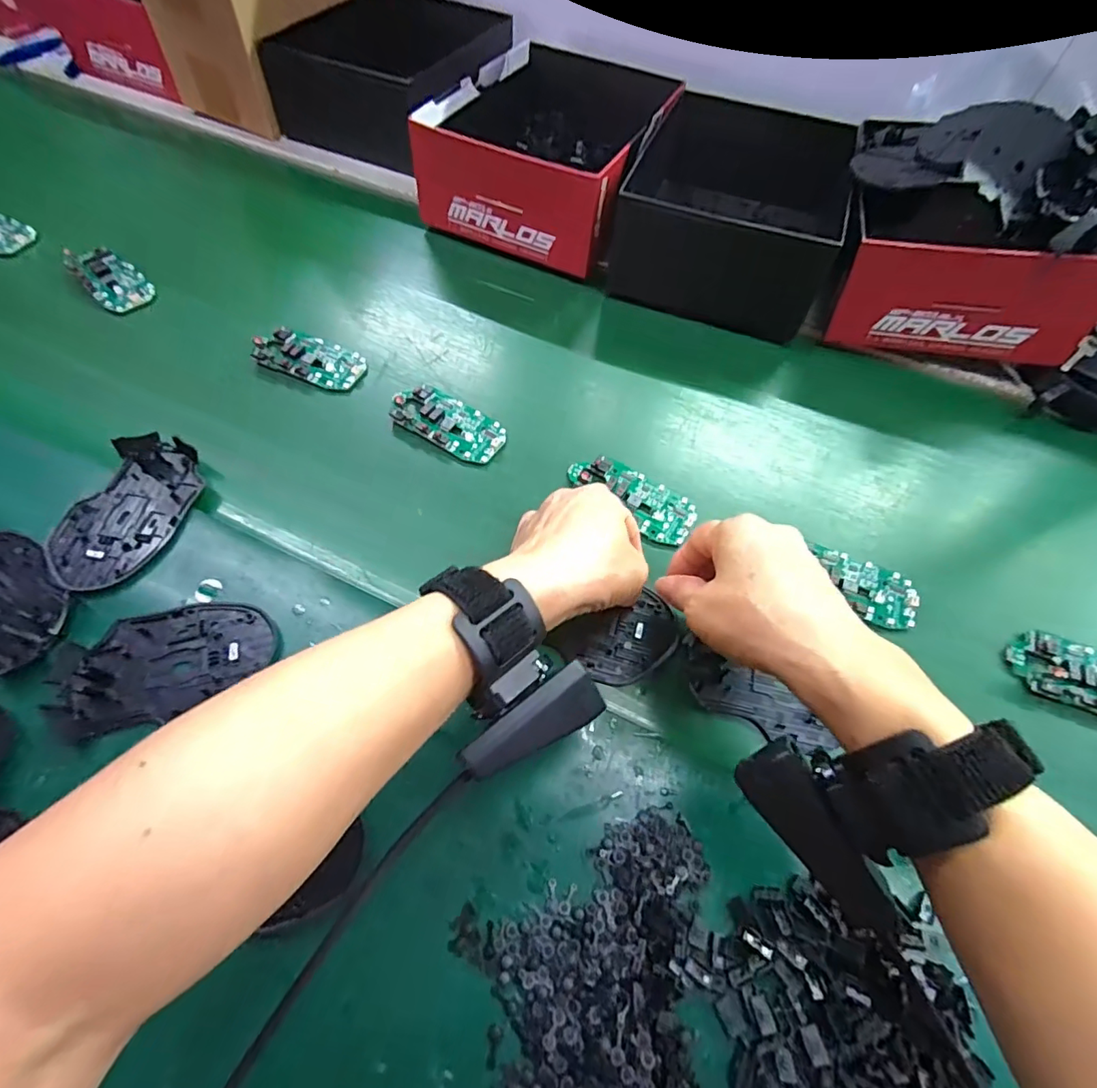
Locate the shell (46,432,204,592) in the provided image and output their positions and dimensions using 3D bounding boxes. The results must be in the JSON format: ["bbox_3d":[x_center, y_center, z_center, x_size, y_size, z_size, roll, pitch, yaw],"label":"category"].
[{"bbox_3d":[-0.283,-0.024,0.354,0.066,0.013,0.112,16,63,5],"label":"shell"}]

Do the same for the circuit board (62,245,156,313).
[{"bbox_3d":[-0.391,-0.238,0.471,0.082,0.017,0.044,42,68,17],"label":"circuit board"}]

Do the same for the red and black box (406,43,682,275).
[{"bbox_3d":[0.006,-0.410,0.541,0.204,0.083,0.263,23,64,8],"label":"red and black box"}]

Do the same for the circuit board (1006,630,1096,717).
[{"bbox_3d":[0.351,0.086,0.337,0.097,0.009,0.047,21,64,8],"label":"circuit board"}]

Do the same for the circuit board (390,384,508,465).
[{"bbox_3d":[-0.077,-0.095,0.414,0.090,0.011,0.045,29,65,11],"label":"circuit board"}]

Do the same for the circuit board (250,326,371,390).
[{"bbox_3d":[-0.195,-0.155,0.438,0.085,0.015,0.047,18,63,6],"label":"circuit board"}]

